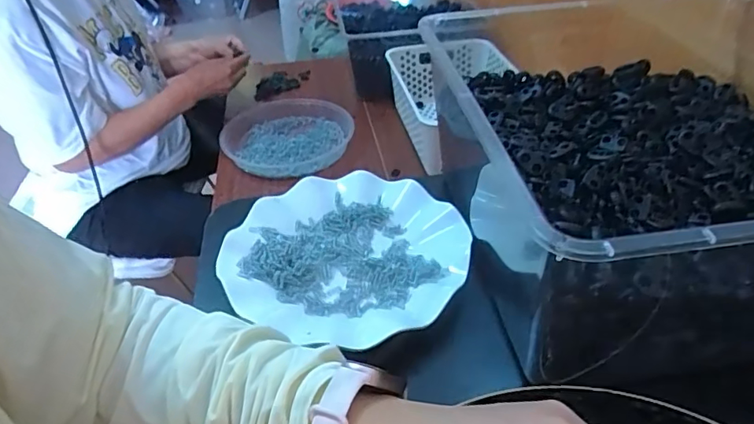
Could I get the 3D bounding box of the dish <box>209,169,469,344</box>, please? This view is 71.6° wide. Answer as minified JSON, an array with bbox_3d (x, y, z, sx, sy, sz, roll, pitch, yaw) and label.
[{"bbox_3d":[-0.022,0.028,0.412,0.178,0.020,0.168,-3,39,2],"label":"dish"}]

